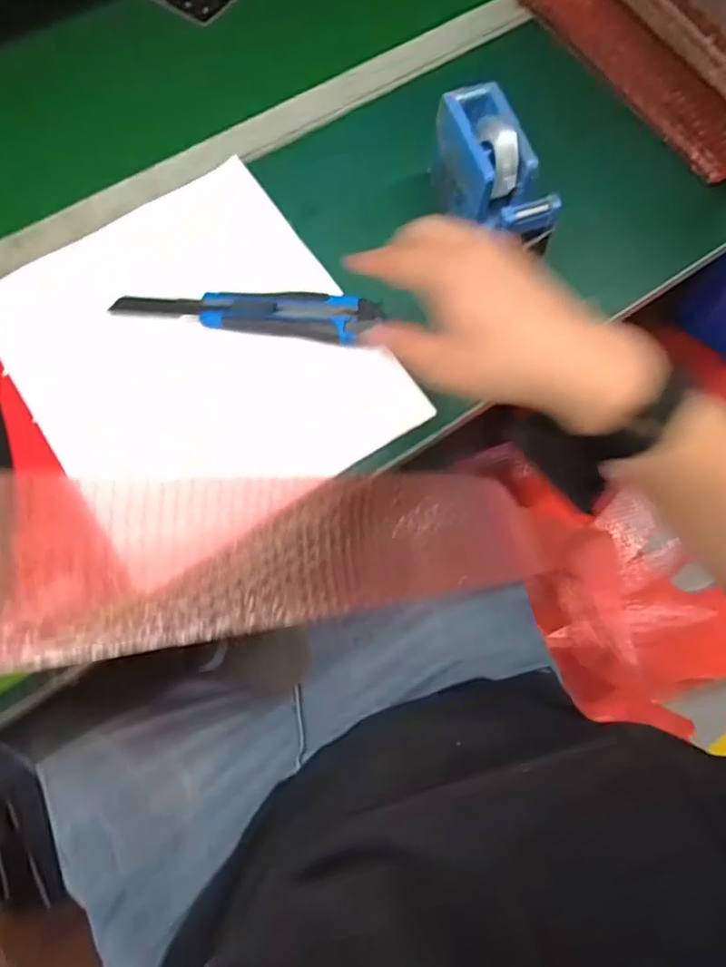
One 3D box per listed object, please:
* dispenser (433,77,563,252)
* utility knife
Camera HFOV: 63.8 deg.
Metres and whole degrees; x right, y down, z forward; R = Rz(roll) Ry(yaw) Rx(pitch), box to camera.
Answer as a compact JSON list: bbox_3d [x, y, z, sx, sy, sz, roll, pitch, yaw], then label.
[{"bbox_3d":[0.098,-0.233,0.458,0.048,0.076,0.129,-17,73,-7],"label":"dispenser"},{"bbox_3d":[-0.090,-0.138,0.460,0.203,0.015,0.041,9,72,2],"label":"utility knife"}]

